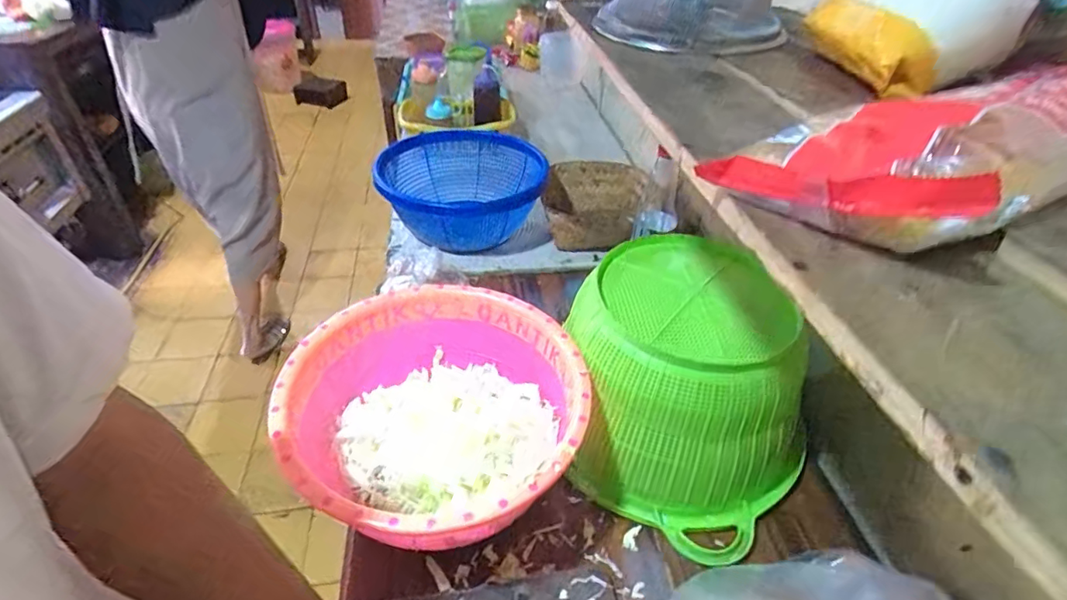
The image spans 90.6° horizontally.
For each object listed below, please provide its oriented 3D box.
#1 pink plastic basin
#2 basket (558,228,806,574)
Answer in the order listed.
[{"bbox_3d":[-0.104,0.140,0.597,0.310,0.148,0.305,1,40,-1],"label":"pink plastic basin"},{"bbox_3d":[0.179,0.097,0.630,0.280,0.198,0.274,26,45,26],"label":"basket"}]

